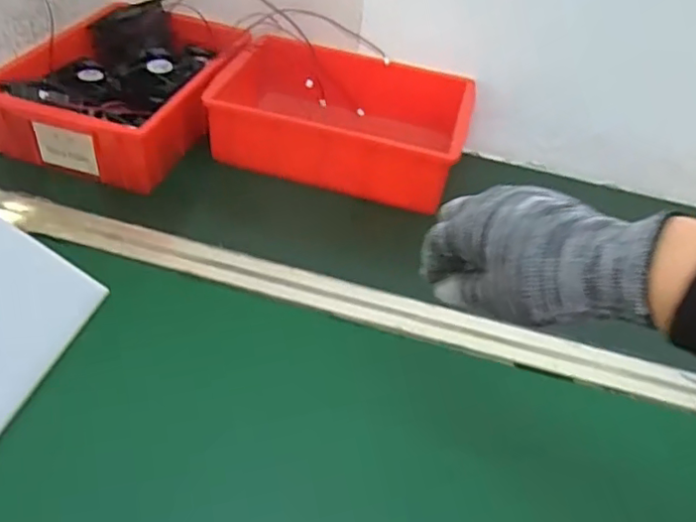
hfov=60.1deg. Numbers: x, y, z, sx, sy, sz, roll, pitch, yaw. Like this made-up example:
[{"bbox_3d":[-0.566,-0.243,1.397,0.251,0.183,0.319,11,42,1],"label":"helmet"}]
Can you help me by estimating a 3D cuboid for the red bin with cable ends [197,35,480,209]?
[{"bbox_3d":[-0.005,-0.172,0.739,0.292,0.088,0.202,12,43,4],"label":"red bin with cable ends"}]

